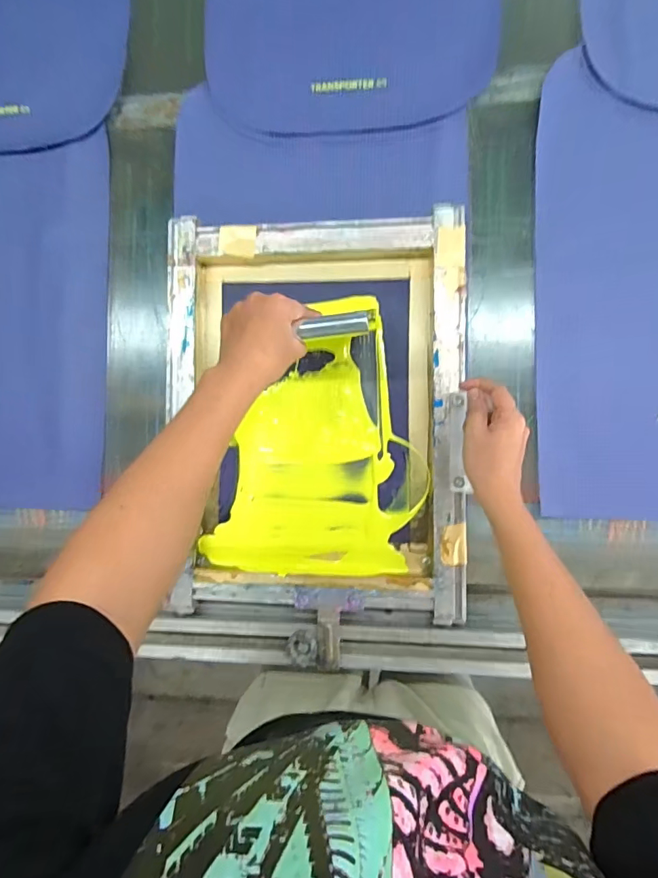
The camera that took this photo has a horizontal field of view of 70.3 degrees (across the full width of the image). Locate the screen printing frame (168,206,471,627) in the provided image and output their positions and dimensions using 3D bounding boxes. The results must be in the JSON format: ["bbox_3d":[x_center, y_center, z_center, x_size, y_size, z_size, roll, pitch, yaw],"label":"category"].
[{"bbox_3d":[-0.018,-0.029,0.594,0.363,0.048,0.480,-2,87,4],"label":"screen printing frame"}]

